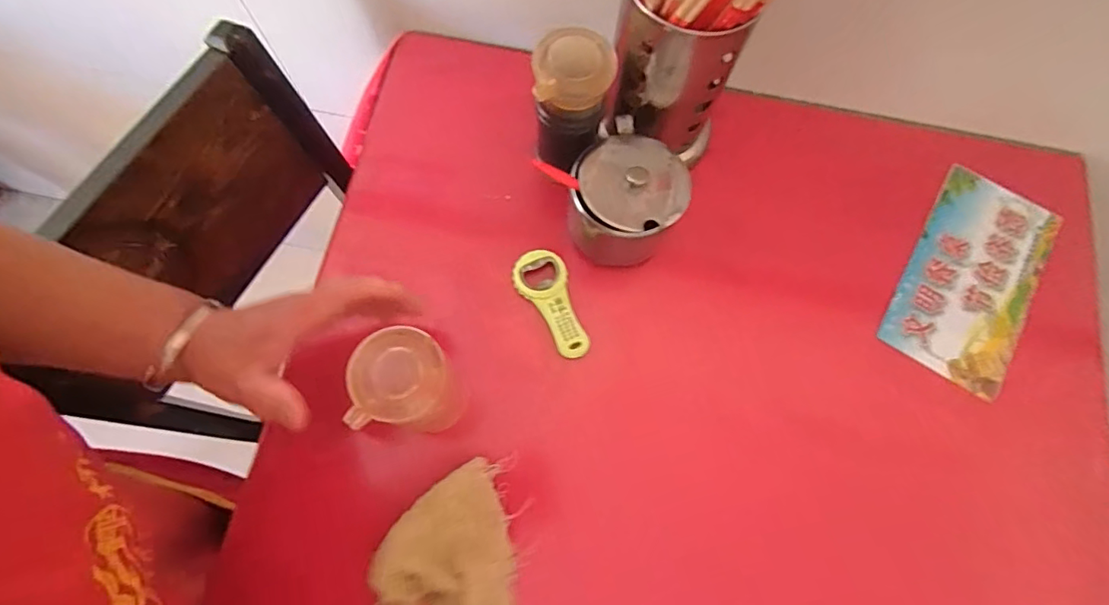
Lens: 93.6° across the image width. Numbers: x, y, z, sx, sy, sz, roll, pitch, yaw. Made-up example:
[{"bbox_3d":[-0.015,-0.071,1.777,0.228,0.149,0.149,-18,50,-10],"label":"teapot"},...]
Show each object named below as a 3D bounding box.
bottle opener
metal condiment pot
[{"bbox_3d":[-0.003,0.002,0.452,0.045,0.008,0.100,-20,72,-5],"label":"bottle opener"},{"bbox_3d":[0.061,-0.095,0.451,0.085,0.075,0.106,5,72,4],"label":"metal condiment pot"}]

